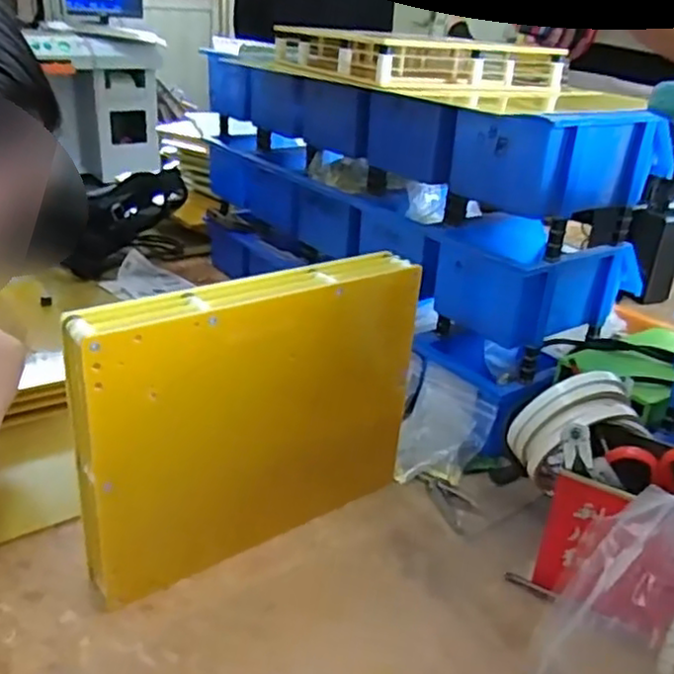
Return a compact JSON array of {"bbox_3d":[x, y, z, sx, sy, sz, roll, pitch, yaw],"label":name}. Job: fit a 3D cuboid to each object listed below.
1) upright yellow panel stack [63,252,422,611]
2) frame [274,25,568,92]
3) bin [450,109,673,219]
[{"bbox_3d":[-0.054,0.054,0.472,0.252,0.193,0.033,-17,34,-34],"label":"upright yellow panel stack"},{"bbox_3d":[0.069,-0.283,0.690,0.190,0.043,0.251,-10,30,-25],"label":"frame"},{"bbox_3d":[0.194,-0.159,0.578,0.169,0.072,0.110,-19,35,-36],"label":"bin"}]

